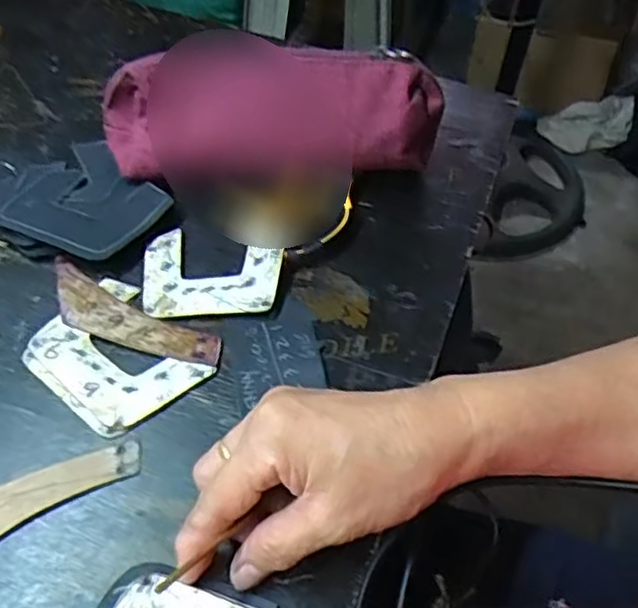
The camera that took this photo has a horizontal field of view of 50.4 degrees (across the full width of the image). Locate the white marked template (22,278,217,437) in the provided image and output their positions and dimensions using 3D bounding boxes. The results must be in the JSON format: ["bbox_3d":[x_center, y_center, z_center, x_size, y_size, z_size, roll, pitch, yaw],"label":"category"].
[{"bbox_3d":[-0.120,0.029,0.389,0.075,0.004,0.096,-34,59,-28],"label":"white marked template"}]

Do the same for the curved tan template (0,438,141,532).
[{"bbox_3d":[-0.146,0.099,0.324,0.125,0.004,0.034,-30,58,-26],"label":"curved tan template"}]

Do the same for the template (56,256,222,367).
[{"bbox_3d":[-0.118,0.009,0.405,0.127,0.004,0.036,25,53,17],"label":"template"}]

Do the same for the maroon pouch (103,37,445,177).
[{"bbox_3d":[-0.031,-0.130,0.476,0.236,0.084,0.060,-4,50,-7],"label":"maroon pouch"}]

